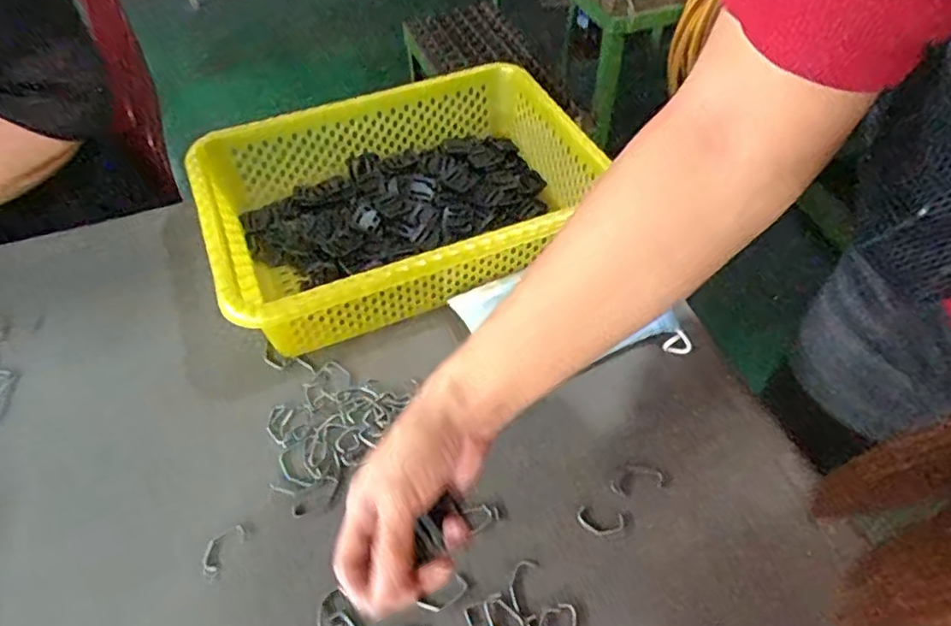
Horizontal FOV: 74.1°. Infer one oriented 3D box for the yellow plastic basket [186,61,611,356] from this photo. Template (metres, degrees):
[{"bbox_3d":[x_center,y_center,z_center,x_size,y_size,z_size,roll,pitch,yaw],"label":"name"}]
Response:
[{"bbox_3d":[-0.069,-0.106,0.601,0.346,0.088,0.246,-20,53,-15],"label":"yellow plastic basket"}]

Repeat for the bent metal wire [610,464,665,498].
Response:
[{"bbox_3d":[0.118,0.121,0.464,0.040,0.004,0.023,-12,52,-10],"label":"bent metal wire"}]

